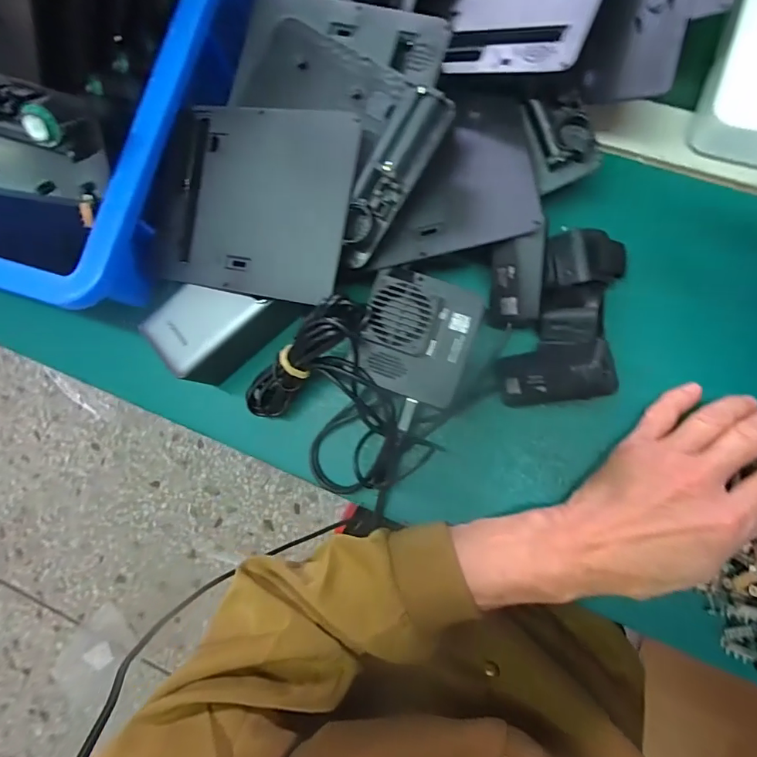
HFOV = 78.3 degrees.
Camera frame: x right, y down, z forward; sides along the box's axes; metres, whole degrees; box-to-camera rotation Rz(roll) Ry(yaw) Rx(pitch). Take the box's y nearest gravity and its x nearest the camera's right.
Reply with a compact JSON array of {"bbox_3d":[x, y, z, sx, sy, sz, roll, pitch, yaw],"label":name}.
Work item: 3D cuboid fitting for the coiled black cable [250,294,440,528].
[{"bbox_3d":[-0.020,0.030,0.296,0.108,0.075,0.128,-32,80,3],"label":"coiled black cable"}]

